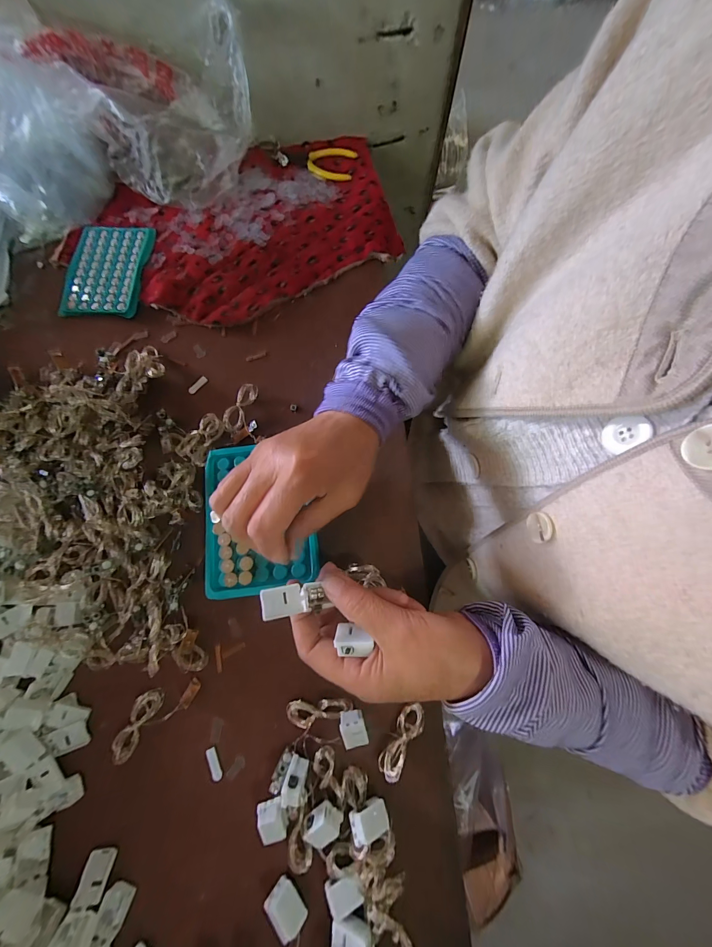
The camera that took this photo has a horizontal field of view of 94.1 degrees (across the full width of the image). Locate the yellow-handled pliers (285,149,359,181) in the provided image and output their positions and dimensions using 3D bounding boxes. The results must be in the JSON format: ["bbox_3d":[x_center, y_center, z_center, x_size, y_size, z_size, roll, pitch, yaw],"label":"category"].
[{"bbox_3d":[-0.044,-0.418,0.441,0.090,0.010,0.057,-4,75,0],"label":"yellow-handled pliers"}]

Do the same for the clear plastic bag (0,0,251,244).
[{"bbox_3d":[-0.294,-0.395,0.383,0.352,0.116,0.114,-12,75,-2],"label":"clear plastic bag"}]

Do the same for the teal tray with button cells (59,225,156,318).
[{"bbox_3d":[-0.304,-0.251,0.403,0.093,0.008,0.133,0,75,1],"label":"teal tray with button cells"}]

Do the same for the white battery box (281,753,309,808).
[{"bbox_3d":[-0.048,0.239,0.258,0.016,0.026,0.015,19,112,4],"label":"white battery box"}]

